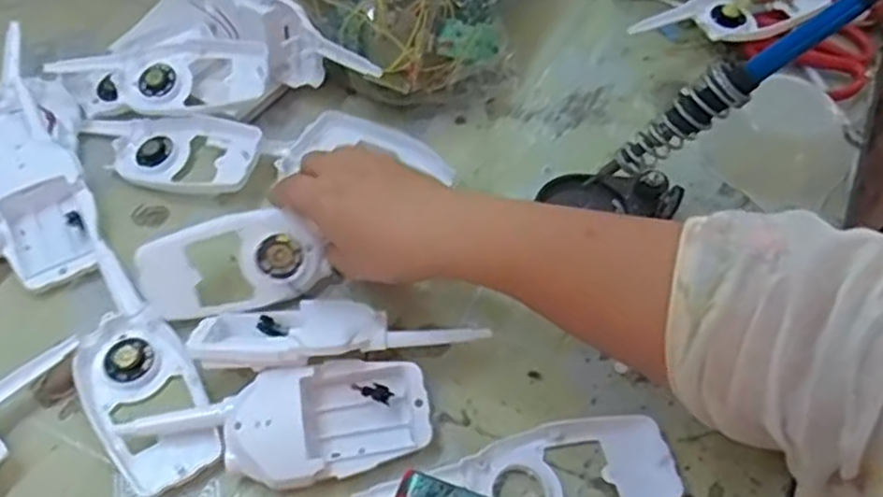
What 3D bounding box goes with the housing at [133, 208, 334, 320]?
[{"bbox_3d":[-0.126,0.009,0.454,0.108,0.013,0.053,-14,100,-12],"label":"housing"}]

